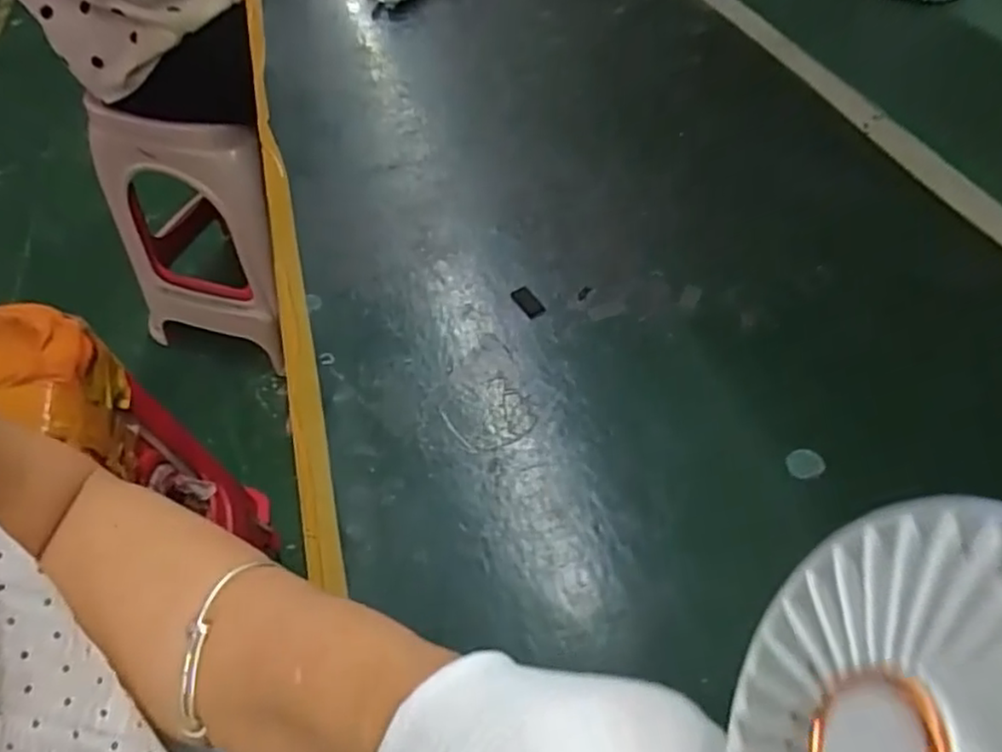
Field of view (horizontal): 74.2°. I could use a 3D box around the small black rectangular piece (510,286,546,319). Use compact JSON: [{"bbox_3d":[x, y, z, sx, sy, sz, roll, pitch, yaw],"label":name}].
[{"bbox_3d":[0.016,-0.042,0.380,0.011,0.004,0.026,-27,53,-16],"label":"small black rectangular piece"}]

